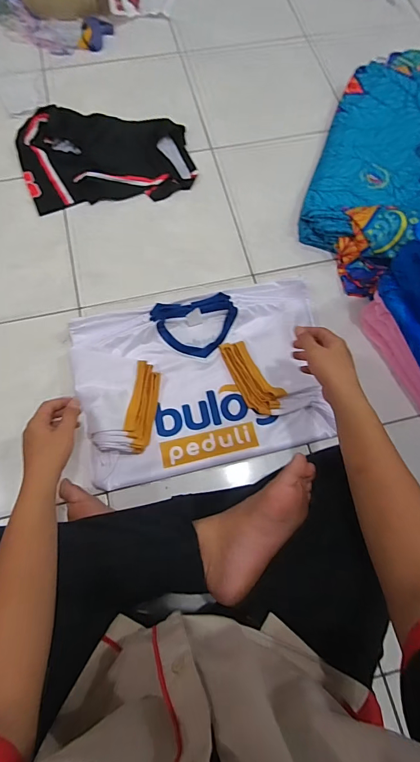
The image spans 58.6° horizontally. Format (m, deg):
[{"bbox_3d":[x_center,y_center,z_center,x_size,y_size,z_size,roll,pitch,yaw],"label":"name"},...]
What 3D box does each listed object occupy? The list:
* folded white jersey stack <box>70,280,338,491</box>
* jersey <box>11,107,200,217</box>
[{"bbox_3d":[-0.010,-0.013,0.745,0.495,0.072,0.342,-12,76,-8],"label":"folded white jersey stack"},{"bbox_3d":[-0.261,-0.557,0.931,0.441,0.030,0.298,-2,71,-3],"label":"jersey"}]

